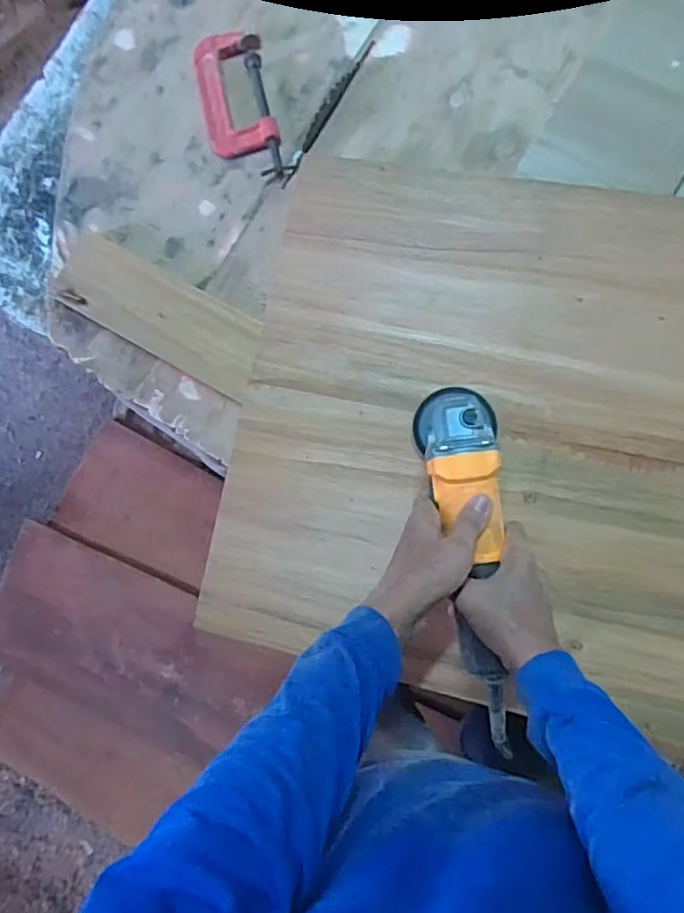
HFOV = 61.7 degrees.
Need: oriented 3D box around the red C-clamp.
[{"bbox_3d":[-0.131,-0.442,0.735,0.094,0.023,0.209,-17,82,5],"label":"red C-clamp"}]

